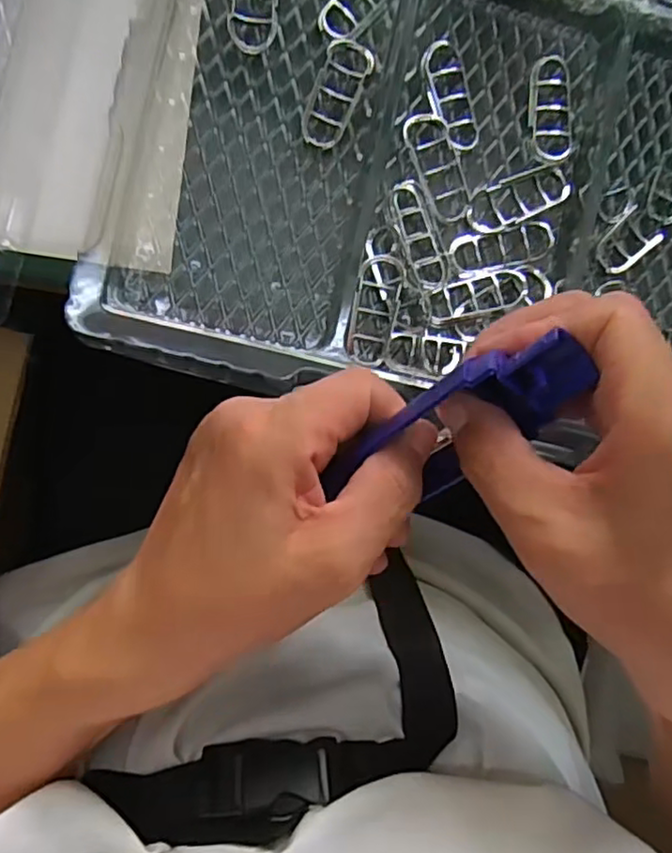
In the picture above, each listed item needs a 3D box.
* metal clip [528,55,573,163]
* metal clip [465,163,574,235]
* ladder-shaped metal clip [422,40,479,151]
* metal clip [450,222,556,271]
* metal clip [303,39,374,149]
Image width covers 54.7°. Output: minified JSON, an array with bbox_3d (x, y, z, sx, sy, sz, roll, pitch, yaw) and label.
[{"bbox_3d":[0.108,-0.157,0.324,0.022,0.009,0.051,-1,91,-9],"label":"metal clip"},{"bbox_3d":[0.091,-0.113,0.321,0.054,0.007,0.022,-25,95,-8],"label":"metal clip"},{"bbox_3d":[0.057,-0.161,0.318,0.024,0.008,0.052,-16,94,-8],"label":"ladder-shaped metal clip"},{"bbox_3d":[0.082,-0.089,0.323,0.052,0.008,0.019,-12,97,-3],"label":"metal clip"},{"bbox_3d":[0.001,-0.158,0.309,0.022,0.009,0.052,21,88,-9],"label":"metal clip"}]

